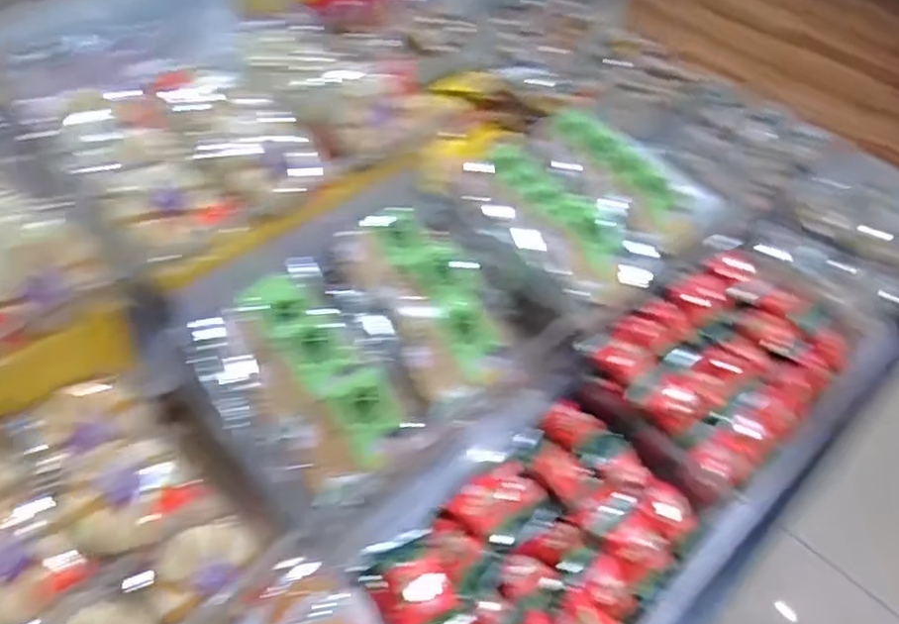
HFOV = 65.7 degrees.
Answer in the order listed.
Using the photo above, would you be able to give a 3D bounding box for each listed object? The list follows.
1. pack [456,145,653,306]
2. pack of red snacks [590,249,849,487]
[{"bbox_3d":[0.100,-0.090,0.718,0.130,0.077,0.205,-35,60,-30],"label":"pack"},{"bbox_3d":[0.295,0.039,0.734,0.271,0.055,0.184,-33,59,-29],"label":"pack of red snacks"}]

